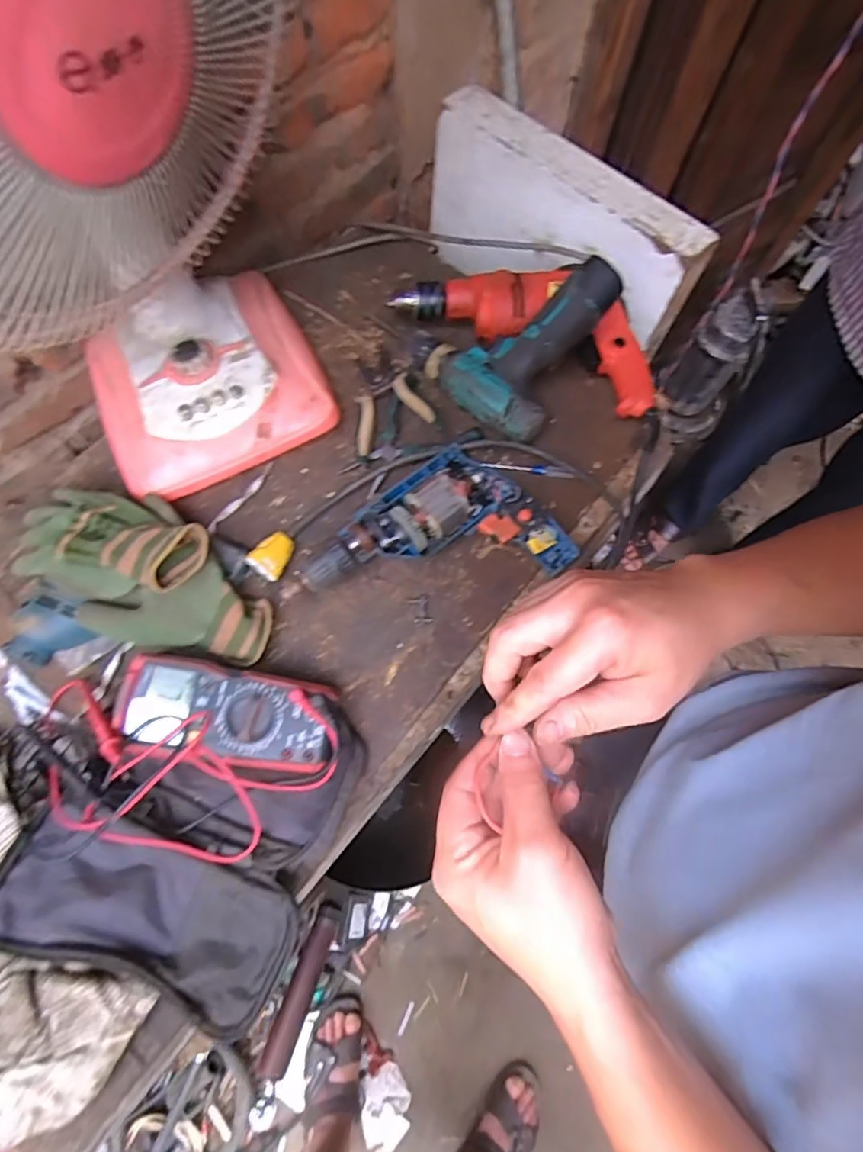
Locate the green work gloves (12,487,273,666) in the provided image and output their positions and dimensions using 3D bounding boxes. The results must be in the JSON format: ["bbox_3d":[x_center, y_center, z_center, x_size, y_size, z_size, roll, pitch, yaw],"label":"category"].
[{"bbox_3d":[-0.272,-0.001,0.530,0.245,0.070,0.126,36,73,10],"label":"green work gloves"}]

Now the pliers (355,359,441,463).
[{"bbox_3d":[-0.057,-0.204,0.636,0.088,0.049,0.149,-17,72,-8],"label":"pliers"}]

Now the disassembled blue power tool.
[{"bbox_3d":[0.008,-0.068,0.578,0.274,0.044,0.140,-4,71,-4],"label":"disassembled blue power tool"}]

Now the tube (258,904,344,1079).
[{"bbox_3d":[-0.142,0.454,0.626,0.028,0.025,0.164,19,57,4],"label":"tube"}]

